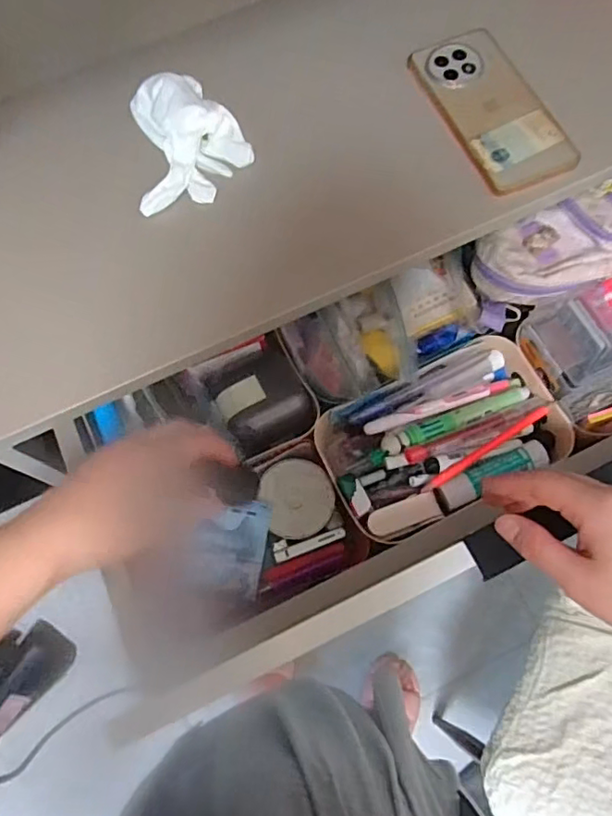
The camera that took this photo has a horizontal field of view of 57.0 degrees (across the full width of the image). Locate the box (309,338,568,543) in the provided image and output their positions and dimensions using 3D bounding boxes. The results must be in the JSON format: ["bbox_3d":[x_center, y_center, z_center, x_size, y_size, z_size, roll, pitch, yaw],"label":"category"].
[{"bbox_3d":[0.124,0.028,0.524,0.210,0.065,0.131,-24,71,-6],"label":"box"}]

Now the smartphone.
[{"bbox_3d":[0.156,-0.253,0.479,0.078,0.015,0.164,-21,71,-5],"label":"smartphone"}]

